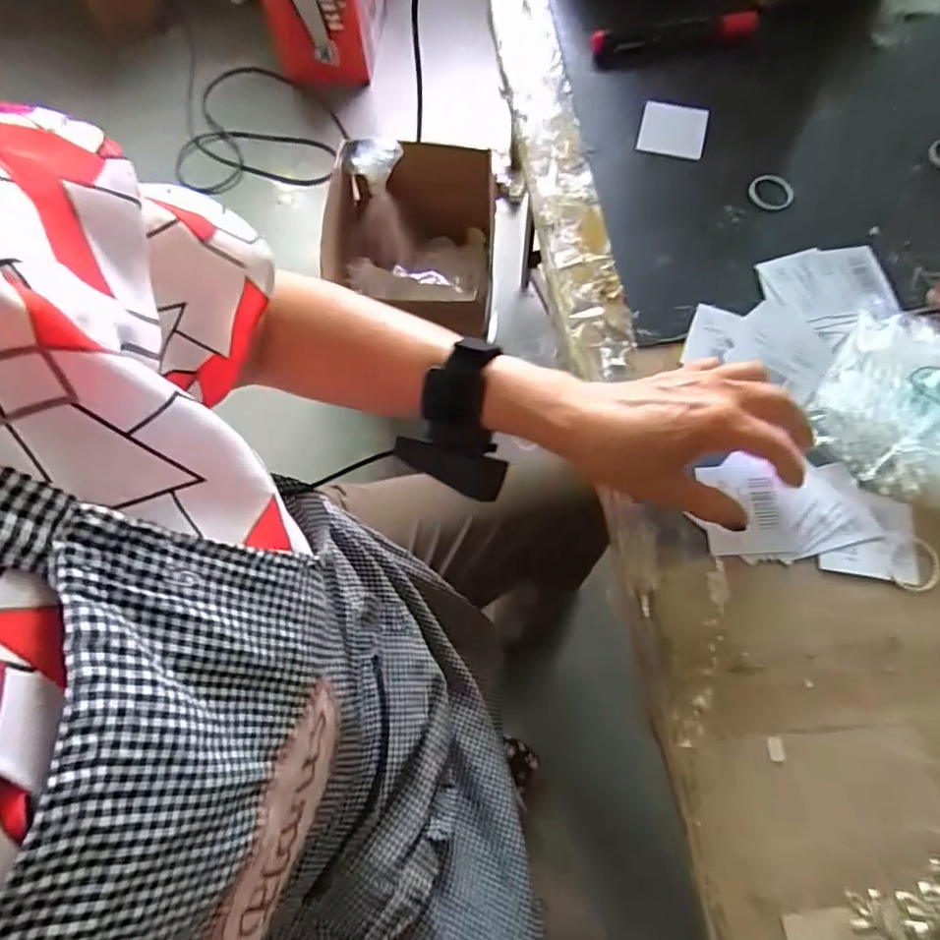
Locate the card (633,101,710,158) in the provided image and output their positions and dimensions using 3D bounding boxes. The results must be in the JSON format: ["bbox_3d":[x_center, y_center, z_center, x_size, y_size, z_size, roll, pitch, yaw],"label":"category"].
[{"bbox_3d":[0.166,-0.280,0.463,0.052,0.007,0.054,14,69,7],"label":"card"}]

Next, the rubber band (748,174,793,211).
[{"bbox_3d":[0.233,-0.214,0.440,0.033,0.004,0.029,28,85,14],"label":"rubber band"}]

